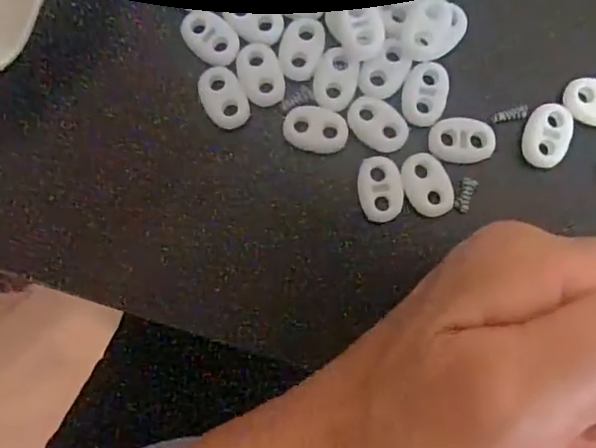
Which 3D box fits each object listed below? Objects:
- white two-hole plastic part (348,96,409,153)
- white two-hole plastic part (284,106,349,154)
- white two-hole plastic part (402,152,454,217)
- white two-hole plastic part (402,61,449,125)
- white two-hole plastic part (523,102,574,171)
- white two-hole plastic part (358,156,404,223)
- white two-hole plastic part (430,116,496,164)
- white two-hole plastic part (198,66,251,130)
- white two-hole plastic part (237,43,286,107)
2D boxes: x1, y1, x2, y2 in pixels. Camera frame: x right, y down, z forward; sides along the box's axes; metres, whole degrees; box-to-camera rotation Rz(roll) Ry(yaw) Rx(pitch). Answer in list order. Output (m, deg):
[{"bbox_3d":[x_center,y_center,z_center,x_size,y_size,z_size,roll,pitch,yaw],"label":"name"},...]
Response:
[{"bbox_3d":[0.028,-0.035,0.206,0.022,0.004,0.016,37,86,5],"label":"white two-hole plastic part"},{"bbox_3d":[0.006,-0.033,0.207,0.022,0.004,0.015,15,84,3],"label":"white two-hole plastic part"},{"bbox_3d":[0.045,-0.014,0.204,0.015,0.004,0.022,-26,84,-1],"label":"white two-hole plastic part"},{"bbox_3d":[0.044,-0.046,0.208,0.015,0.004,0.022,10,84,3],"label":"white two-hole plastic part"},{"bbox_3d":[0.087,-0.031,0.206,0.015,0.004,0.023,20,85,4],"label":"white two-hole plastic part"},{"bbox_3d":[0.028,-0.012,0.204,0.015,0.004,0.022,-5,84,1],"label":"white two-hole plastic part"},{"bbox_3d":[0.057,-0.029,0.205,0.022,0.004,0.016,1,84,2],"label":"white two-hole plastic part"},{"bbox_3d":[-0.026,-0.044,0.208,0.014,0.005,0.022,-28,84,-2],"label":"white two-hole plastic part"},{"bbox_3d":[-0.013,-0.053,0.207,0.014,0.004,0.023,-22,84,-1],"label":"white two-hole plastic part"}]

